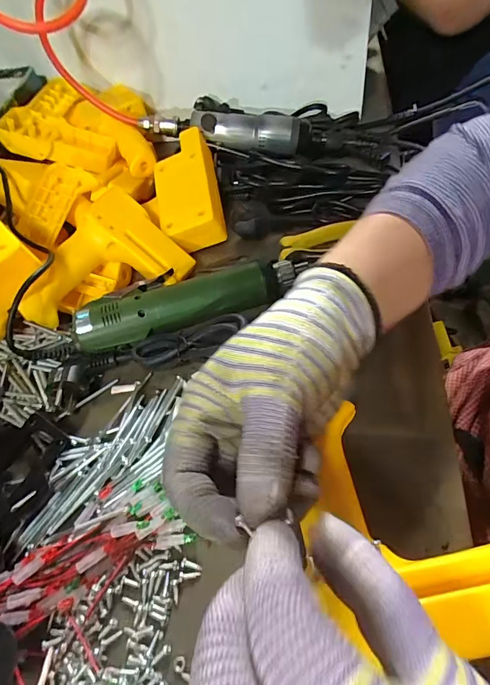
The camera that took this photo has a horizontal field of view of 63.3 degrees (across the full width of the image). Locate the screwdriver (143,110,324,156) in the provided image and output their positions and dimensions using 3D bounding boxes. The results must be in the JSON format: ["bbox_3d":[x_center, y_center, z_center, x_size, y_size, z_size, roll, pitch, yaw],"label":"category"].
[{"bbox_3d":[-0.014,-0.250,0.470,0.208,0.042,0.035,2,55,10],"label":"screwdriver"}]

